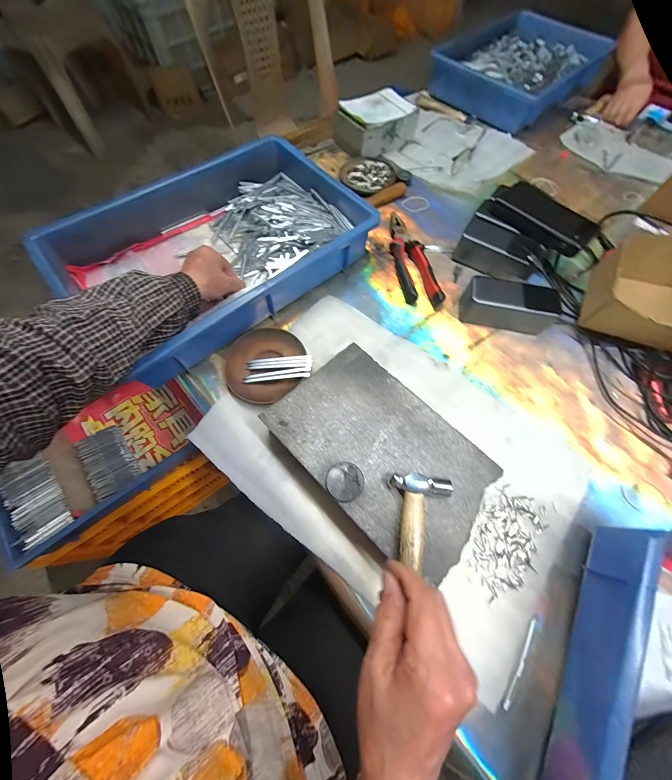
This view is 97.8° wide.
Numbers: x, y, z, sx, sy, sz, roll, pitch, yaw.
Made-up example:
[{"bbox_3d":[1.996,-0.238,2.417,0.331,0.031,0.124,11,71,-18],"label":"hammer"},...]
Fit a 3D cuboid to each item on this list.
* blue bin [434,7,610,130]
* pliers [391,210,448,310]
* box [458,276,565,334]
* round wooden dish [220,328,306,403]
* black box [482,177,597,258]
[{"bbox_3d":[0.483,-0.837,0.761,0.300,0.086,0.477,39,71,15],"label":"blue bin"},{"bbox_3d":[0.127,-0.226,0.508,0.054,0.025,0.208,-11,67,-6],"label":"pliers"},{"bbox_3d":[0.261,-0.125,0.448,0.131,0.052,0.057,14,67,6],"label":"box"},{"bbox_3d":[-0.104,-0.037,0.422,0.109,0.017,0.114,4,66,1],"label":"round wooden dish"},{"bbox_3d":[0.332,-0.284,0.479,0.070,0.027,0.167,-41,72,-17],"label":"black box"}]

